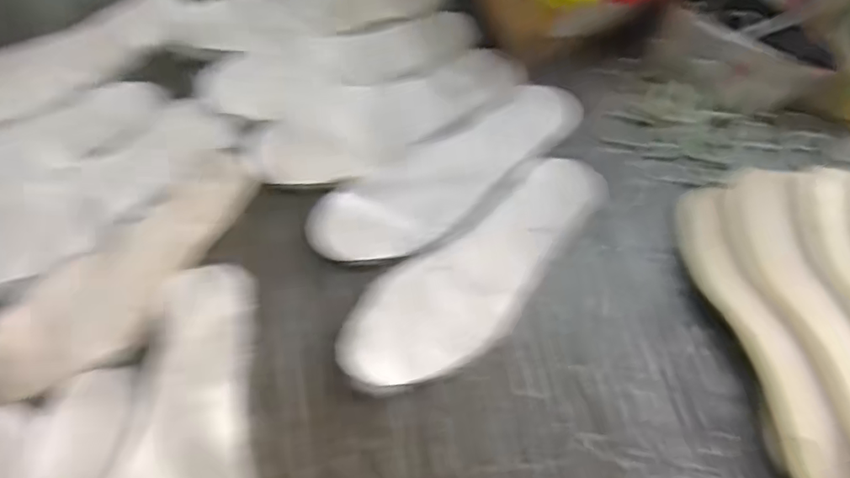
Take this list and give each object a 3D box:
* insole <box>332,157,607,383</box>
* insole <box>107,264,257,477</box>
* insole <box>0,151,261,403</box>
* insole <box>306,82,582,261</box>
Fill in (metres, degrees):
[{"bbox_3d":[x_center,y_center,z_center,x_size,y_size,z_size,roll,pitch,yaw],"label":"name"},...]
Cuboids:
[{"bbox_3d":[0.047,0.026,0.472,0.255,0.018,0.095,-37,70,-15],"label":"insole"},{"bbox_3d":[-0.174,0.143,0.417,0.099,0.011,0.261,-2,66,0],"label":"insole"},{"bbox_3d":[-0.237,0.027,0.465,0.089,0.014,0.255,37,71,16],"label":"insole"},{"bbox_3d":[0.025,-0.057,0.511,0.260,0.018,0.083,-29,69,-12],"label":"insole"}]

